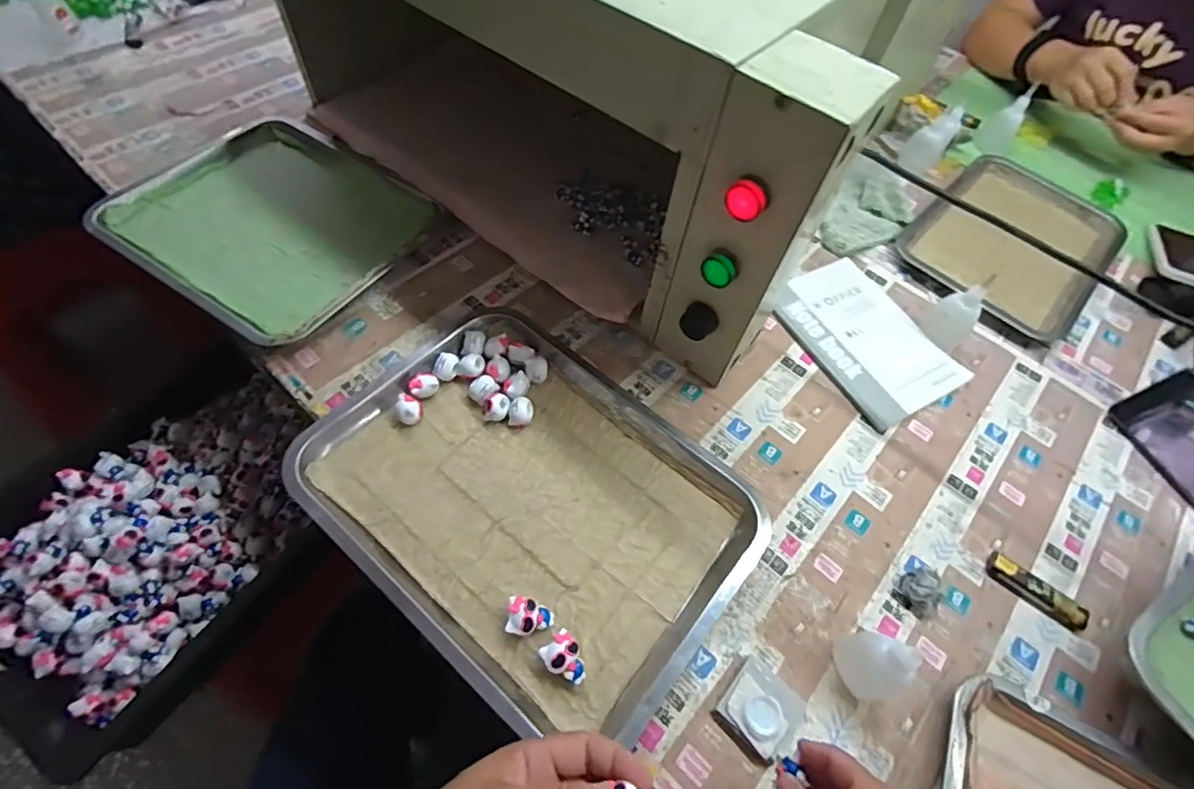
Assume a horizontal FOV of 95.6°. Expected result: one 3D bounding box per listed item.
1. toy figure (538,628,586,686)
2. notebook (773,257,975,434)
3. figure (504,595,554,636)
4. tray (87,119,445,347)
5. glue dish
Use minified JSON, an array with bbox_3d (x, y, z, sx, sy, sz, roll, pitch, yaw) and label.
[{"bbox_3d":[-0.023,0.191,0.390,0.025,0.020,0.035,-33,68,-24],"label":"toy figure"},{"bbox_3d":[0.296,-0.066,0.600,0.140,0.009,0.193,-24,64,-20],"label":"notebook"},{"bbox_3d":[-0.050,0.166,0.403,0.033,0.022,0.025,8,58,-2],"label":"figure"},{"bbox_3d":[-0.358,-0.198,0.599,0.316,0.029,0.256,34,61,14],"label":"tray"},{"bbox_3d":[0.121,0.229,0.395,0.052,0.014,0.053,40,62,17],"label":"glue dish"}]

